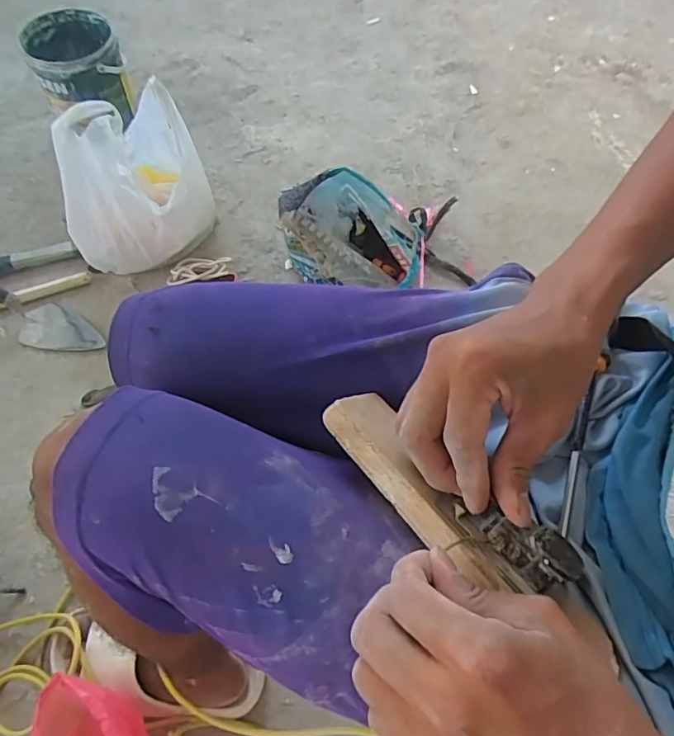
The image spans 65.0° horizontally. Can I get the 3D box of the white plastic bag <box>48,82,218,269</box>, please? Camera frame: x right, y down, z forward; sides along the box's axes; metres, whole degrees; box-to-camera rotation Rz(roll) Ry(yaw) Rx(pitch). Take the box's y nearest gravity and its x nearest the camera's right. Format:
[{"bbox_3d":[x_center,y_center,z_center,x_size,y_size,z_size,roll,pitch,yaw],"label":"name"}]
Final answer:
[{"bbox_3d":[-0.337,-0.311,0.886,0.204,0.270,0.194,6,62,1],"label":"white plastic bag"}]

